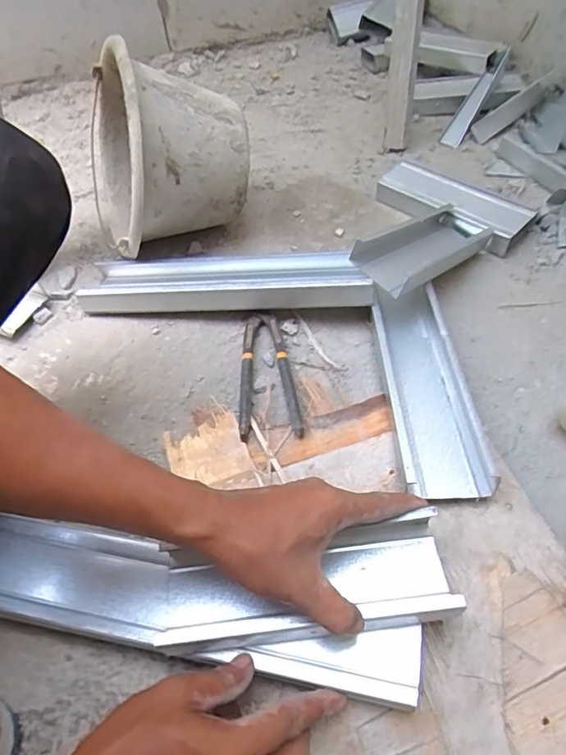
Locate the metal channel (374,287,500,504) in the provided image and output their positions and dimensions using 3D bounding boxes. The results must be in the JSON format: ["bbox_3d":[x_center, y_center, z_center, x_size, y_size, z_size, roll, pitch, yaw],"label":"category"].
[{"bbox_3d":[0.148,0.005,0.515,0.082,0.060,0.263,-3,52,3],"label":"metal channel"}]

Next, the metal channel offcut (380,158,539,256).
[{"bbox_3d":[0.243,-0.254,0.720,0.097,0.033,0.230,-37,58,-22],"label":"metal channel offcut"}]

